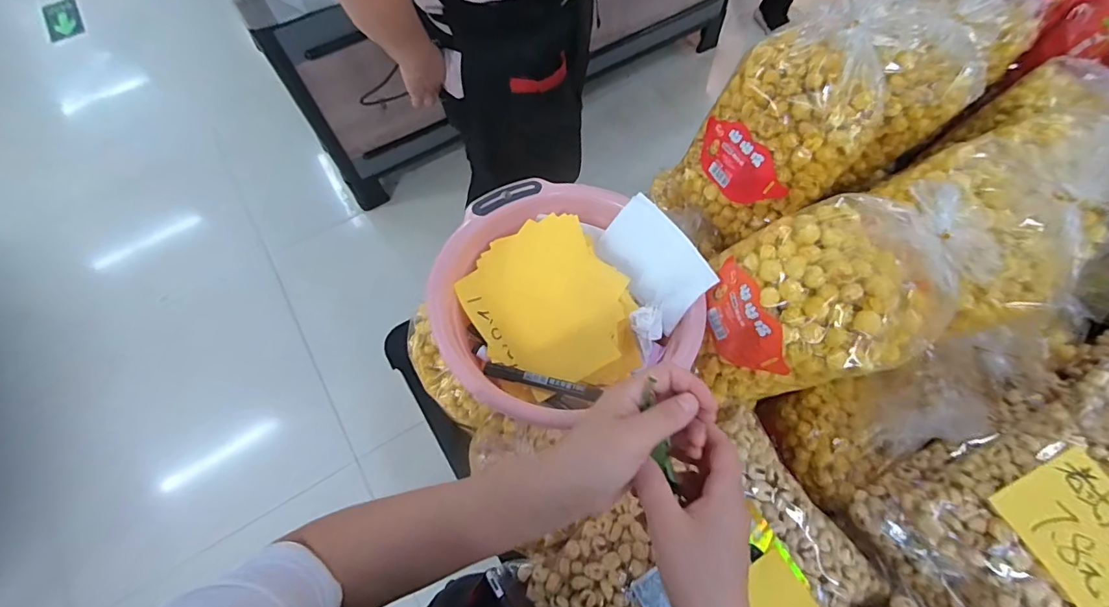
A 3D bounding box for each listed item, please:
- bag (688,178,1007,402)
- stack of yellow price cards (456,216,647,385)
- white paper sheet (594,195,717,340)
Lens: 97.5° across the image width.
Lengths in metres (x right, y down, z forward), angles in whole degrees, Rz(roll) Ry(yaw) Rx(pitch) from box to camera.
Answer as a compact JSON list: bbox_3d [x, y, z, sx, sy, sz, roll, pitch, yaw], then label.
[{"bbox_3d":[0.263,-0.008,0.477,0.225,0.170,0.166,-17,67,-6],"label":"bag"},{"bbox_3d":[-0.005,0.006,0.540,0.162,0.040,0.198,-30,69,-12],"label":"stack of yellow price cards"},{"bbox_3d":[0.110,-0.046,0.543,0.015,0.086,0.137,-6,53,-48],"label":"white paper sheet"}]

